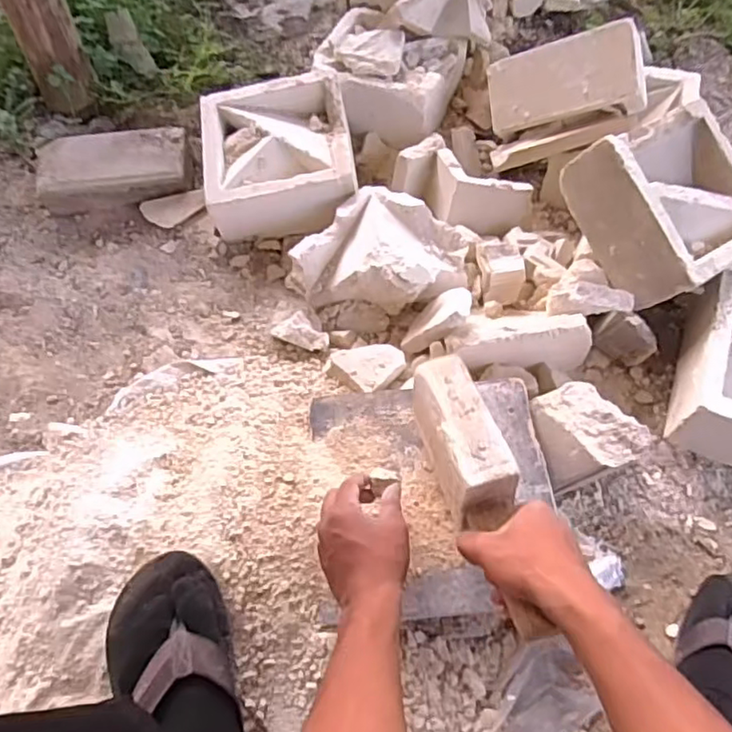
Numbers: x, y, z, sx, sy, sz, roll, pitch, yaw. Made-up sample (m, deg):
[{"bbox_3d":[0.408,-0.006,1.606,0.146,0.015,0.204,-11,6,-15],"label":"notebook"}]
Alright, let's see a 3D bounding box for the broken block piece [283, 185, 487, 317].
[{"bbox_3d":[0.023,-0.150,0.835,0.224,0.074,0.148,8,64,6],"label":"broken block piece"}]

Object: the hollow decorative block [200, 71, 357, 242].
[{"bbox_3d":[-0.123,-0.292,0.909,0.203,0.098,0.230,-7,63,-2],"label":"hollow decorative block"}]

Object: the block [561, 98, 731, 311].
[{"bbox_3d":[0.378,-0.202,0.799,0.200,0.111,0.201,-27,84,-27],"label":"block"}]

